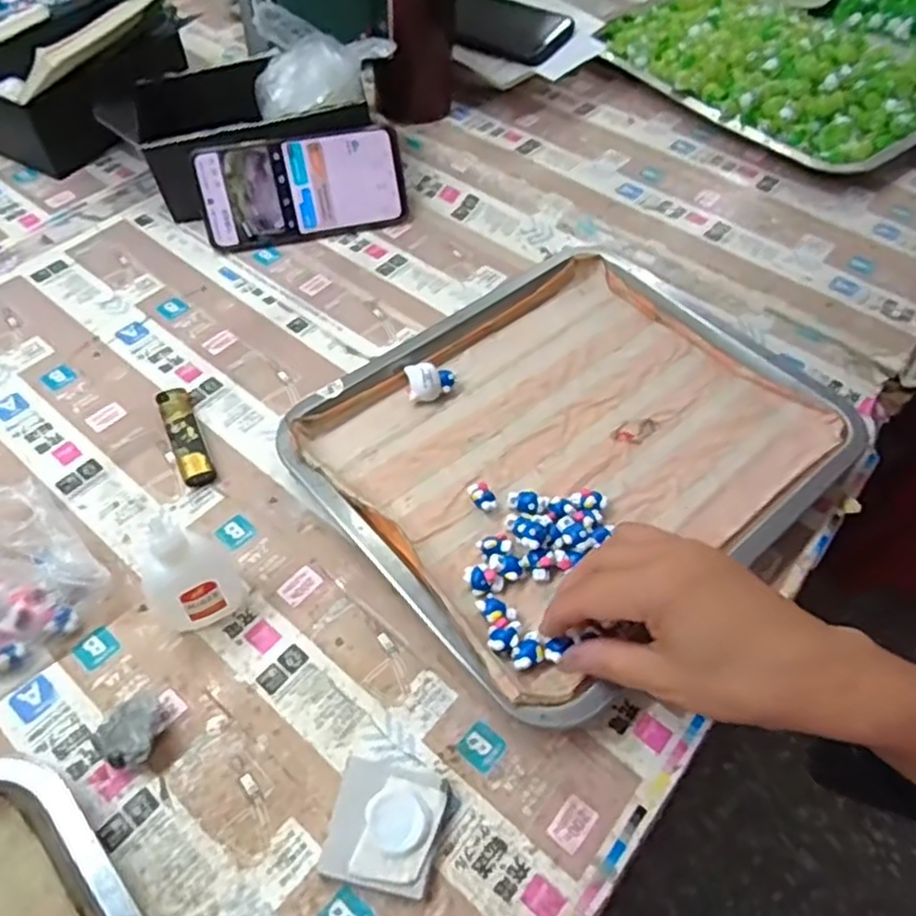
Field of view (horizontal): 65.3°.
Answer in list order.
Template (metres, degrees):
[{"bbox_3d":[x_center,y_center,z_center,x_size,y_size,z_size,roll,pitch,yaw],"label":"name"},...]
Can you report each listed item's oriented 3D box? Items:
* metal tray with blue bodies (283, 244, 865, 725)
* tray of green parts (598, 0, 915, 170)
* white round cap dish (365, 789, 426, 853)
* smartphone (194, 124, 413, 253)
[{"bbox_3d":[0.074,-0.017,0.472,0.314,0.037,0.266,-35,63,-24],"label":"metal tray with blue bodies"},{"bbox_3d":[0.308,-0.398,0.715,0.214,0.053,0.340,-34,62,-23],"label":"tray of green parts"},{"bbox_3d":[-0.028,0.166,0.328,0.024,0.009,0.028,-27,60,-20],"label":"white round cap dish"},{"bbox_3d":[-0.128,-0.225,0.593,0.166,0.079,0.010,-13,20,-10],"label":"smartphone"}]

